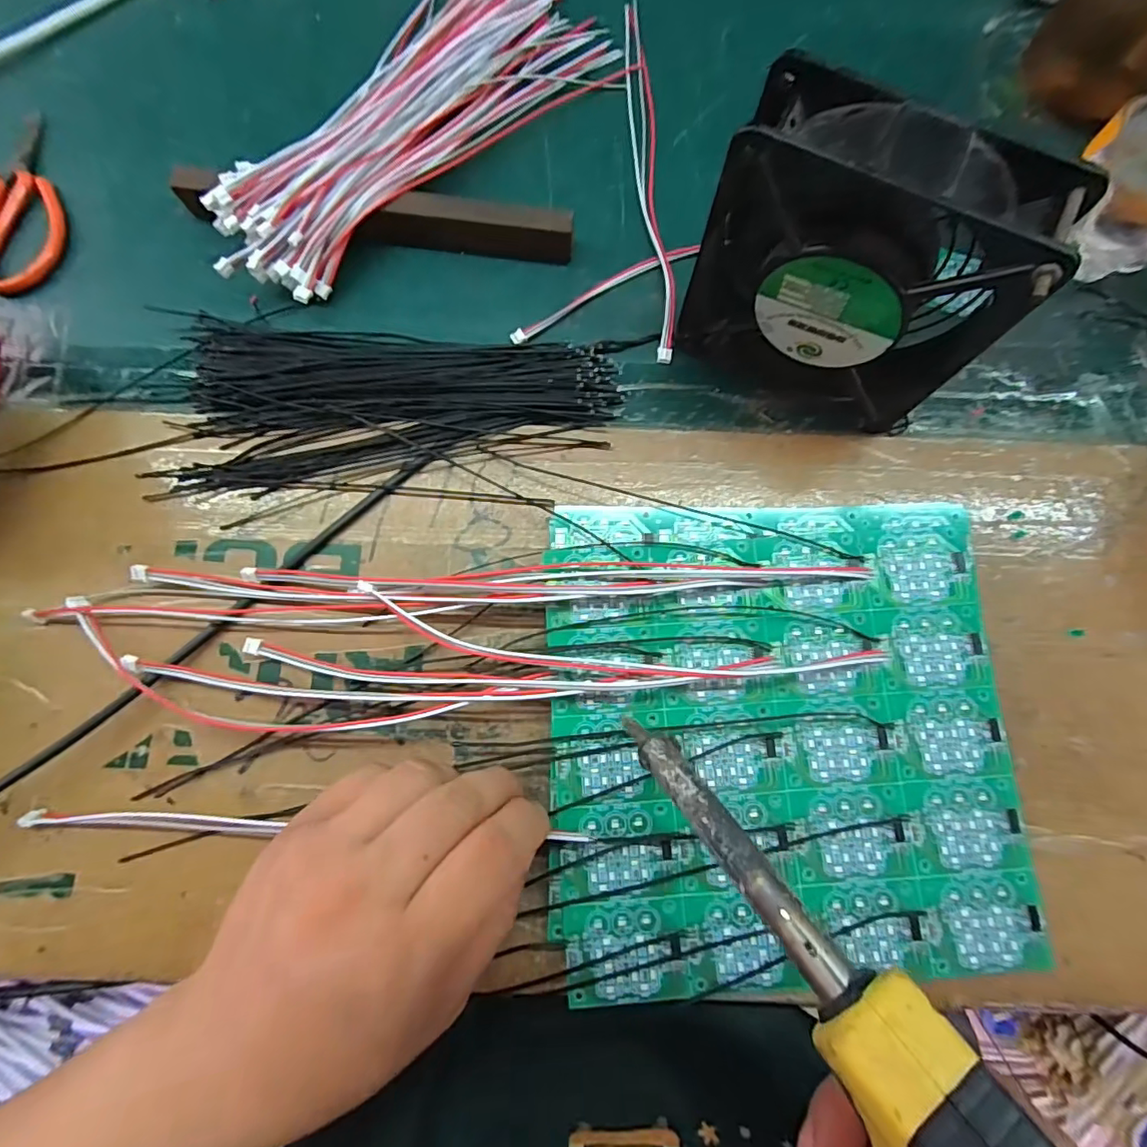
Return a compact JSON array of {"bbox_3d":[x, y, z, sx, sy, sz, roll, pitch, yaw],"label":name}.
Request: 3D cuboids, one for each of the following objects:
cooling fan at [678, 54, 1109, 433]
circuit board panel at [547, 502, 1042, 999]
[{"bbox_3d":[0.115,-0.124,0.236,0.119,0.118,0.048,29,79,6],"label":"cooling fan"},{"bbox_3d":[0.091,0.069,0.248,0.197,0.014,0.205,-2,78,-1],"label":"circuit board panel"}]

